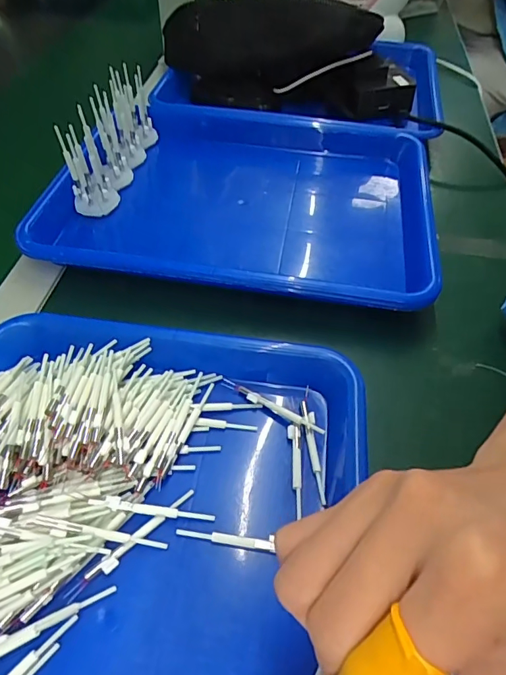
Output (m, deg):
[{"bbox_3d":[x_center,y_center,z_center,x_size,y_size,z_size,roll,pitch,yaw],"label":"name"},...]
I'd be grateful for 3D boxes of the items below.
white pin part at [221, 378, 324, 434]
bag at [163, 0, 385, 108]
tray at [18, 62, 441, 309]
[{"bbox_3d":[0.011,0.045,0.304,0.074,0.008,0.007,29,55,20],"label":"white pin part"},{"bbox_3d":[0.023,-0.359,0.578,0.252,0.087,0.186,-9,51,-9],"label":"bag"},{"bbox_3d":[-0.008,-0.128,0.440,0.313,0.045,0.247,8,50,5],"label":"tray"}]

